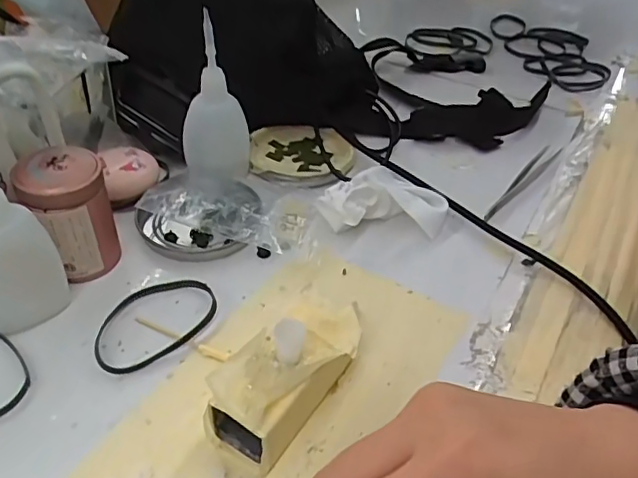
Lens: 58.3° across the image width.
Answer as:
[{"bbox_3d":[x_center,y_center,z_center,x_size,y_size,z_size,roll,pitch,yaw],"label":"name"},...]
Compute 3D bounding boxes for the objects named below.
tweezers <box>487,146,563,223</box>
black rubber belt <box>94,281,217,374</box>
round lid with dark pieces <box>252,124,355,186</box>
[{"bbox_3d":[0.155,-0.044,0.431,0.013,0.004,0.119,30,46,26],"label":"tweezers"},{"bbox_3d":[-0.089,0.042,0.309,0.071,0.009,0.048,-26,50,-31],"label":"black rubber belt"},{"bbox_3d":[-0.013,-0.062,0.435,0.076,0.015,0.077,3,41,-3],"label":"round lid with dark pieces"}]

